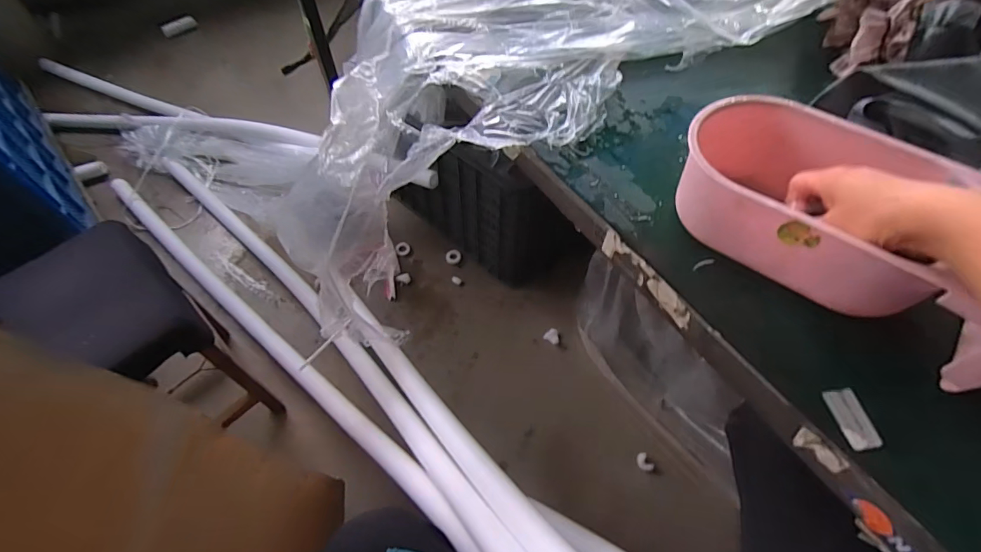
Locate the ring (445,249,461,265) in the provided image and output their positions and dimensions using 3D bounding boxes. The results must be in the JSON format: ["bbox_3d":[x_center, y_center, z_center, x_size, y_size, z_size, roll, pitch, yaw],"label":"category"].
[{"bbox_3d":[-0.107,-0.054,1.314,0.045,0.007,0.048,0,57,0],"label":"ring"}]

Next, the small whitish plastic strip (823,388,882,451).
[{"bbox_3d":[0.283,0.112,0.357,0.026,0.004,0.046,-5,57,-3],"label":"small whitish plastic strip"}]

